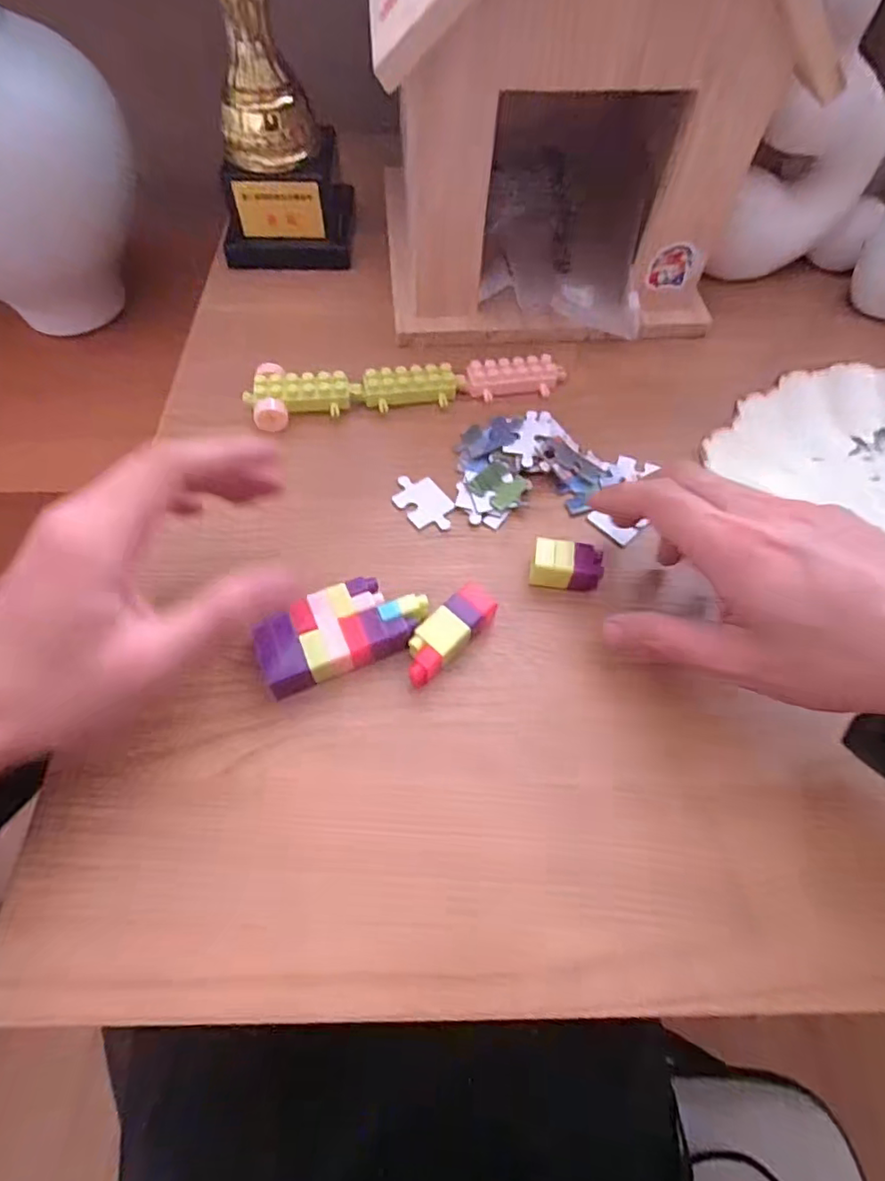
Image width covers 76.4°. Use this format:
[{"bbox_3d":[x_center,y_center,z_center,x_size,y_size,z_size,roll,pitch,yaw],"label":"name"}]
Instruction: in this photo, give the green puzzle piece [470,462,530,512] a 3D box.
[{"bbox_3d":[0.034,-0.062,0.334,0.030,0.005,0.028,40,67,19],"label":"green puzzle piece"}]

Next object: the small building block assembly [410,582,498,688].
[{"bbox_3d":[0.003,0.022,0.283,0.021,0.022,0.061,40,67,19],"label":"small building block assembly"}]

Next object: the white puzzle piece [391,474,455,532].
[{"bbox_3d":[-0.011,-0.052,0.331,0.027,0.004,0.043,-34,67,-19],"label":"white puzzle piece"}]

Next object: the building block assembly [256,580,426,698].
[{"bbox_3d":[-0.049,0.018,0.275,0.081,0.019,0.040,-25,64,-15],"label":"building block assembly"}]

